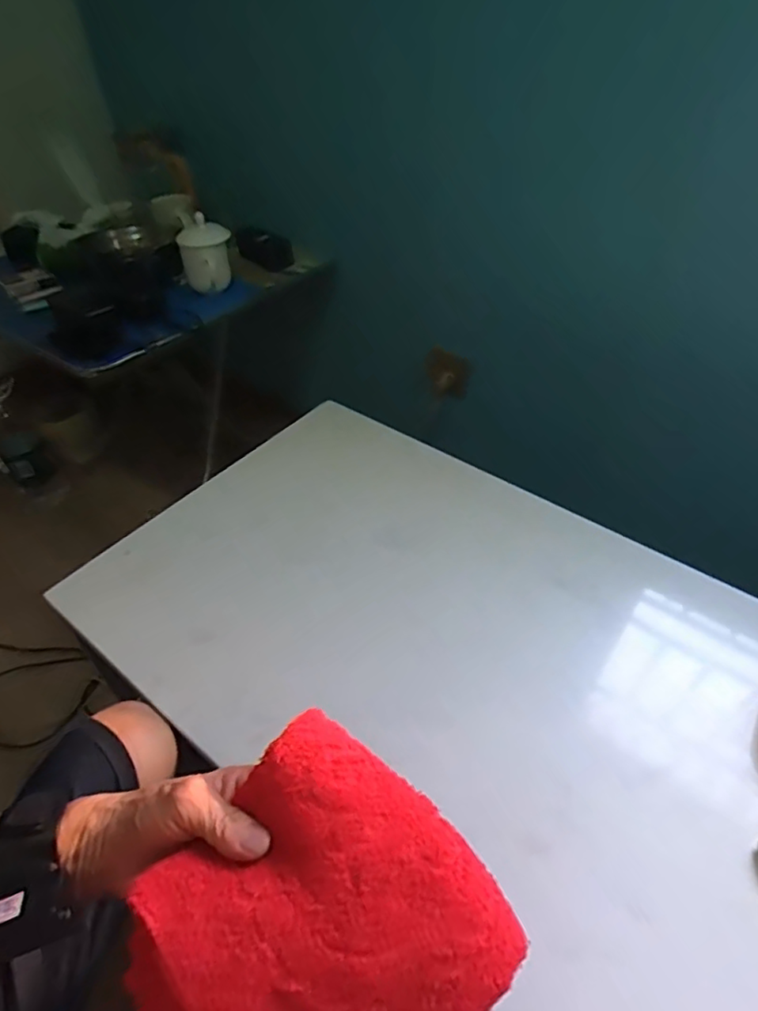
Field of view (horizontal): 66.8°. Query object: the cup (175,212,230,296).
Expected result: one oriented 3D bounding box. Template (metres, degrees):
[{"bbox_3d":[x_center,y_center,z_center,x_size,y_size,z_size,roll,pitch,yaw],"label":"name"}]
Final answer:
[{"bbox_3d":[-0.301,-0.434,1.012,0.090,0.104,0.078,-14,45,-12],"label":"cup"}]

